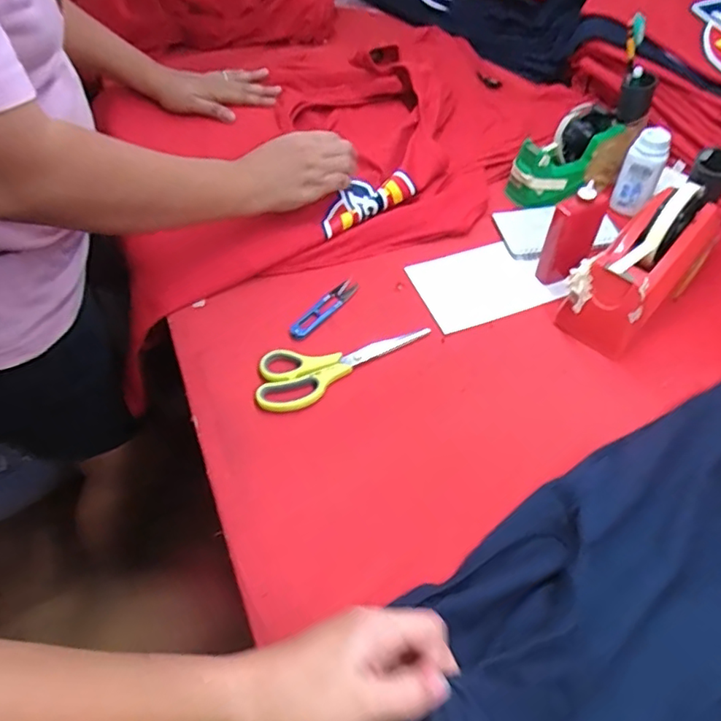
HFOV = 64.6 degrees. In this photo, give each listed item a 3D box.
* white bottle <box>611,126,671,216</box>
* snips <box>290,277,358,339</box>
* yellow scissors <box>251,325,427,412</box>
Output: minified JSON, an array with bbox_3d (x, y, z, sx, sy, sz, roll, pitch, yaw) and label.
[{"bbox_3d":[0.337,-0.226,0.685,0.043,0.096,0.029,21,56,17],"label":"white bottle"},{"bbox_3d":[-0.038,-0.058,0.629,0.022,0.006,0.099,30,59,23],"label":"snips"},{"bbox_3d":[-0.025,-0.007,0.586,0.186,0.011,0.069,-30,57,-19],"label":"yellow scissors"}]

